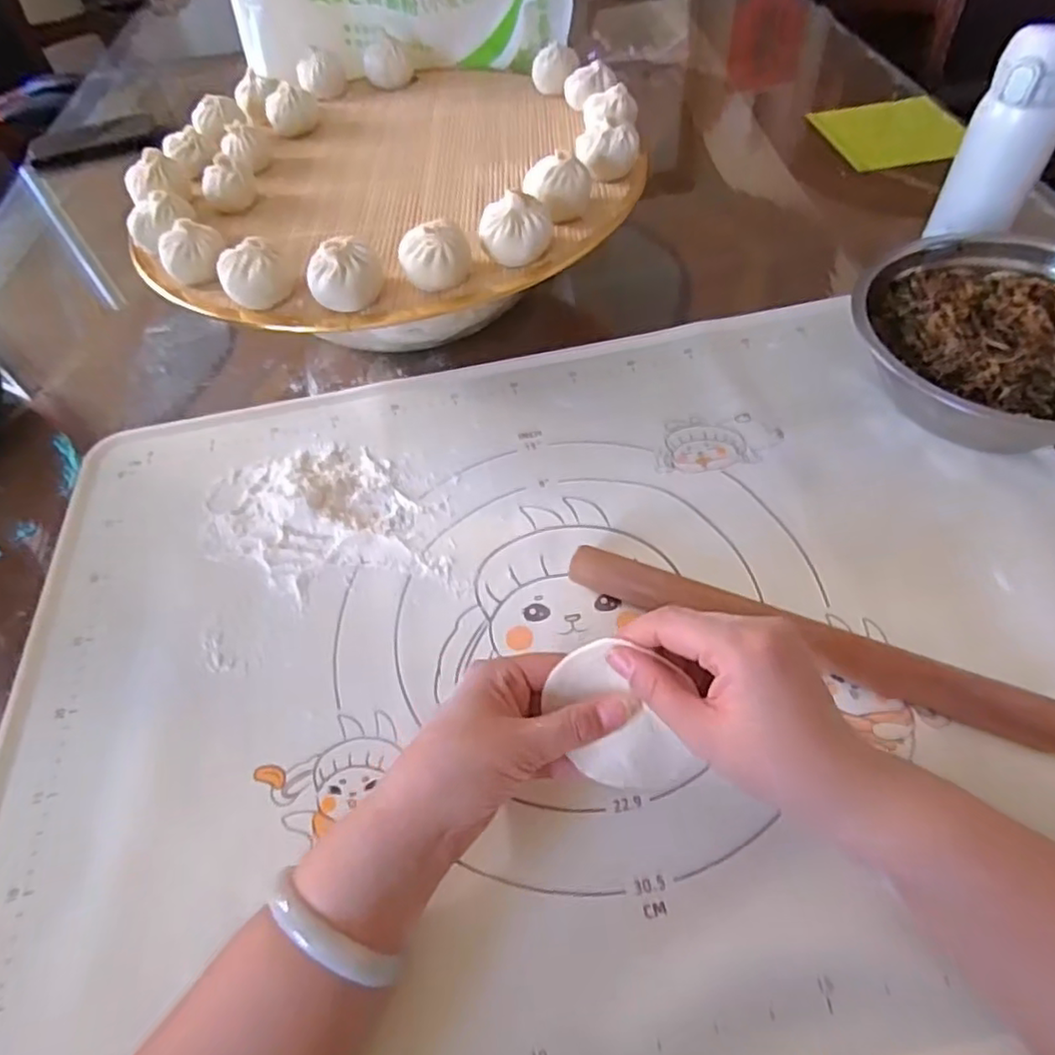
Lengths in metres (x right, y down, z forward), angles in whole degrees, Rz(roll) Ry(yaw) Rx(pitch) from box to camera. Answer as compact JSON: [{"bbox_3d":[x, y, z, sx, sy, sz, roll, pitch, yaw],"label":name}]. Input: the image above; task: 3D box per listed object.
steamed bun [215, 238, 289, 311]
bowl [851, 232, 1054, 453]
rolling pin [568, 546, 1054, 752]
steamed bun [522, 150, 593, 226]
[{"bbox_3d":[-0.175,-0.161,0.419,0.039,0.033,0.039,-27,56,-14],"label":"steamed bun"},{"bbox_3d":[0.338,-0.125,0.465,0.203,0.077,0.198,-3,54,3],"label":"bowl"},{"bbox_3d":[0.152,0.062,0.370,0.270,0.027,0.023,19,58,18],"label":"rolling pin"},{"bbox_3d":[0.020,-0.232,0.449,0.038,0.035,0.034,33,63,25],"label":"steamed bun"}]

